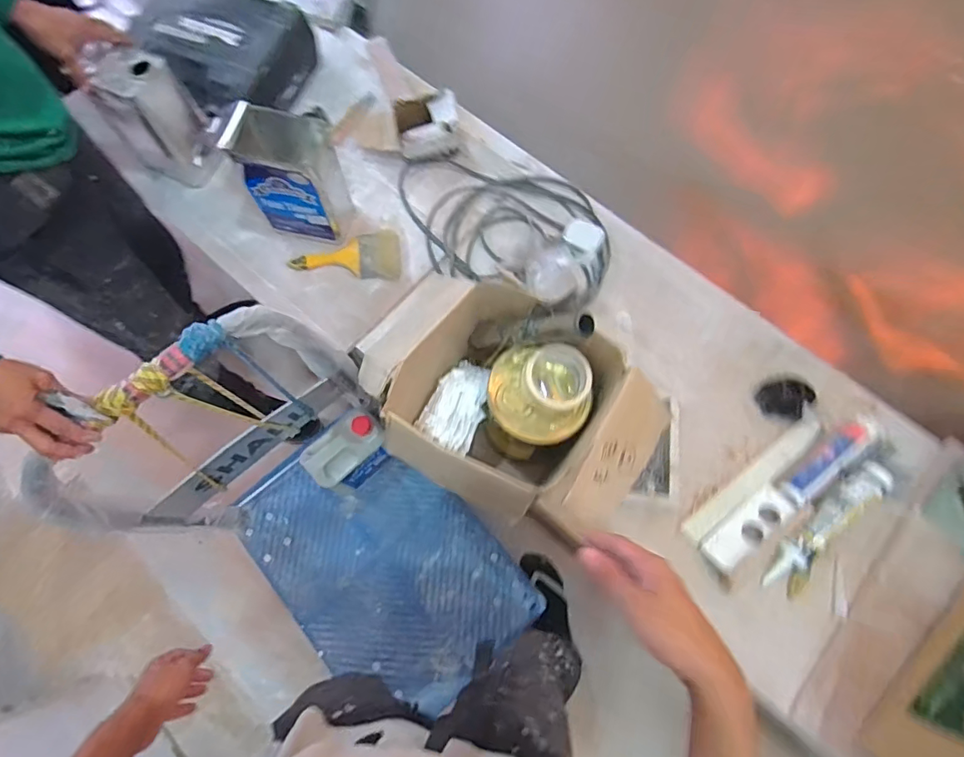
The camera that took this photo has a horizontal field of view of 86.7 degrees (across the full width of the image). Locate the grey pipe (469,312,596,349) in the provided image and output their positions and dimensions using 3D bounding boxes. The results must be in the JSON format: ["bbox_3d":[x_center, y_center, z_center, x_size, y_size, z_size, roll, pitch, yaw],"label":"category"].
[{"bbox_3d":[0.059,-0.072,0.789,0.050,0.250,0.051,31,70,-35],"label":"grey pipe"}]

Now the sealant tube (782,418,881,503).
[{"bbox_3d":[0.668,0.151,0.975,0.234,0.054,0.057,-34,76,-10],"label":"sealant tube"}]

